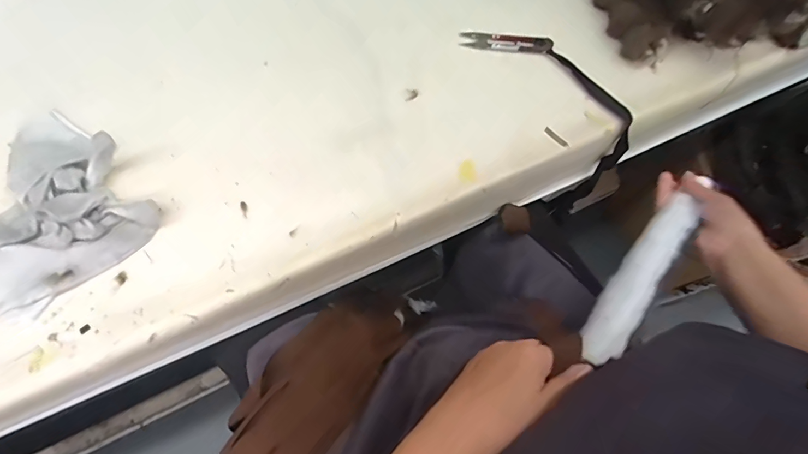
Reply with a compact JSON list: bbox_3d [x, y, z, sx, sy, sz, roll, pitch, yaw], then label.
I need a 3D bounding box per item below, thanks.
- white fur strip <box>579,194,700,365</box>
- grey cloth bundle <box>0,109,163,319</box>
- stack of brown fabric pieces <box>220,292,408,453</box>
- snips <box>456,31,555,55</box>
[{"bbox_3d":[0.233,0.043,0.414,0.035,0.026,0.265,44,53,14],"label":"white fur strip"},{"bbox_3d":[-0.296,-0.017,0.344,0.164,0.035,0.146,35,69,11],"label":"grey cloth bundle"},{"bbox_3d":[-0.094,0.175,0.454,0.098,0.109,0.275,34,70,8],"label":"stack of brown fabric pieces"},{"bbox_3d":[0.110,-0.200,0.459,0.096,0.006,0.023,5,67,-1],"label":"snips"}]

